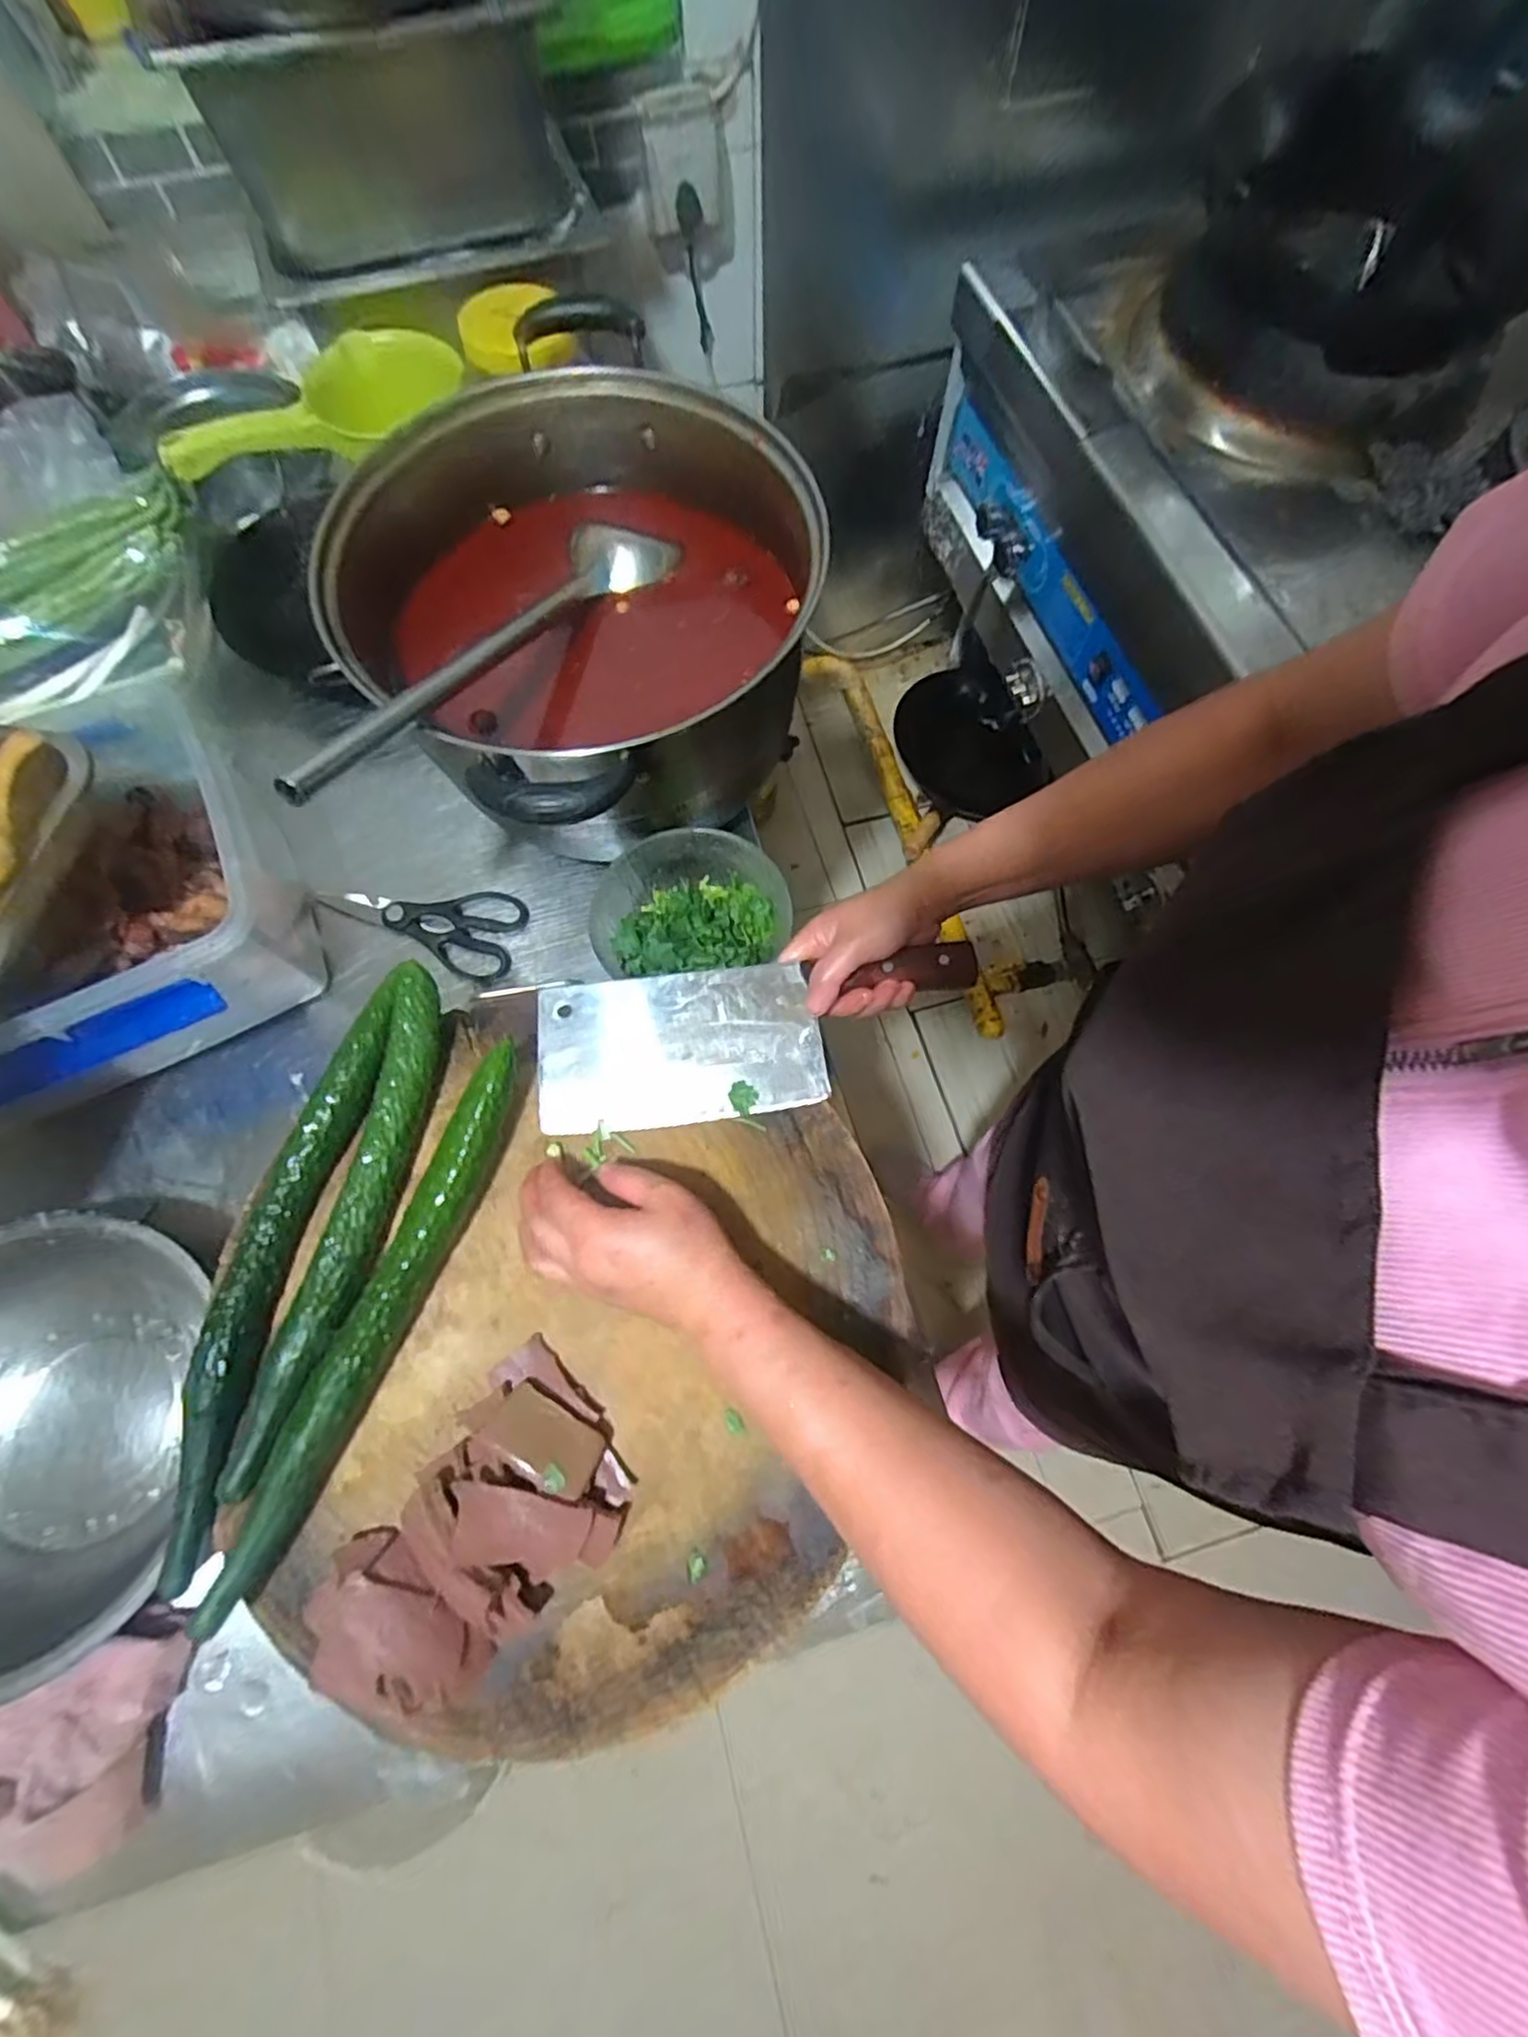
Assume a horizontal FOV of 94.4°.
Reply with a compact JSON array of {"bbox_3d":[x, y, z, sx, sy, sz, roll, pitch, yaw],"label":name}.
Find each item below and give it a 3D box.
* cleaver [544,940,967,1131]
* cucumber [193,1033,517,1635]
[{"bbox_3d":[-0.004,0.006,0.475,0.294,0.018,0.105,-13,71,-1],"label":"cleaver"},{"bbox_3d":[-0.218,0.163,0.405,0.028,0.033,0.314,21,72,7],"label":"cucumber"}]

